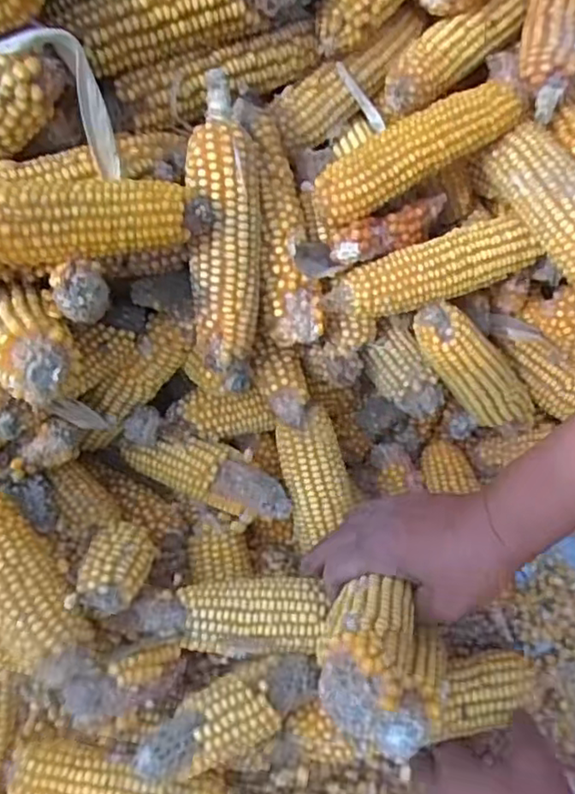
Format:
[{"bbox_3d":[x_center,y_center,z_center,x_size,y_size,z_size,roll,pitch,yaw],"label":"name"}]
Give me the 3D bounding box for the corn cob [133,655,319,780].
[{"bbox_3d":[-0.037,0.205,0.410,0.122,0.035,0.043,-26,59,-12],"label":"corn cob"}]

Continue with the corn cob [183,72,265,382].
[{"bbox_3d":[-0.041,-0.105,0.448,0.046,0.214,0.050,2,17,6],"label":"corn cob"}]

